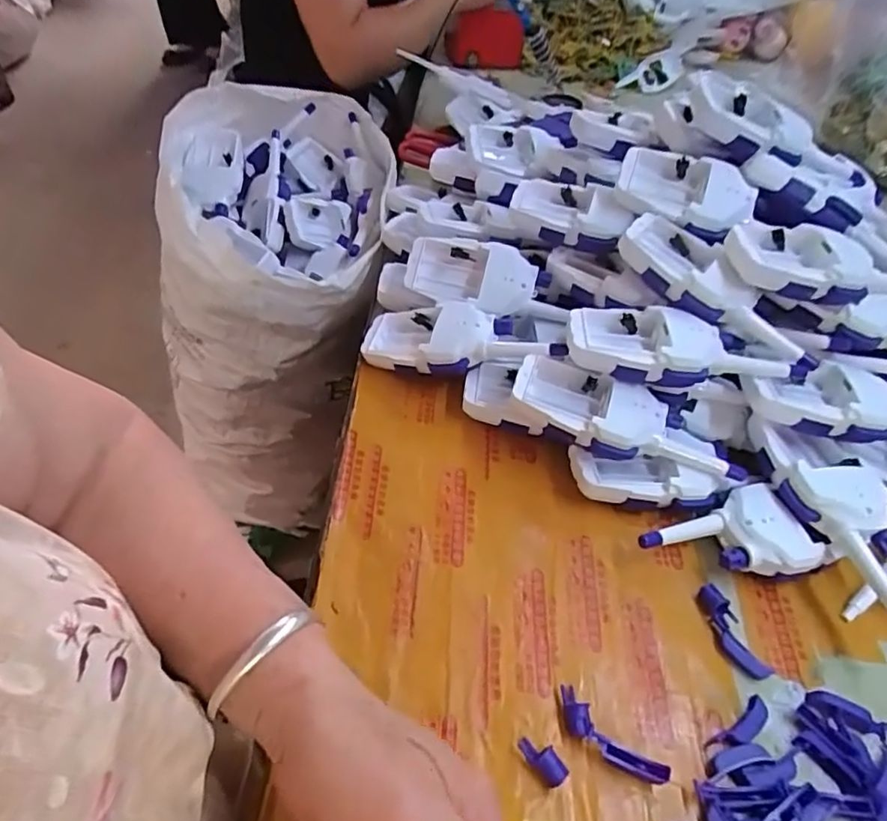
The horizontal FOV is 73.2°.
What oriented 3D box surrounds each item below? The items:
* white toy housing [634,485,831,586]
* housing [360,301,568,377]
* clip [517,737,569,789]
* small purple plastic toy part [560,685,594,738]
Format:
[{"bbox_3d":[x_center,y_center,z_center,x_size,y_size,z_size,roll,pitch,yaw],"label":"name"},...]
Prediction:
[{"bbox_3d":[0.192,0.093,0.397,0.109,0.035,0.065,-17,52,-21],"label":"white toy housing"},{"bbox_3d":[0.014,-0.057,0.483,0.166,0.032,0.062,6,43,25],"label":"housing"},{"bbox_3d":[0.052,0.183,0.314,0.011,0.012,0.027,-31,58,-30],"label":"clip"},{"bbox_3d":[0.074,0.166,0.332,0.012,0.011,0.027,-1,48,-7],"label":"small purple plastic toy part"}]

